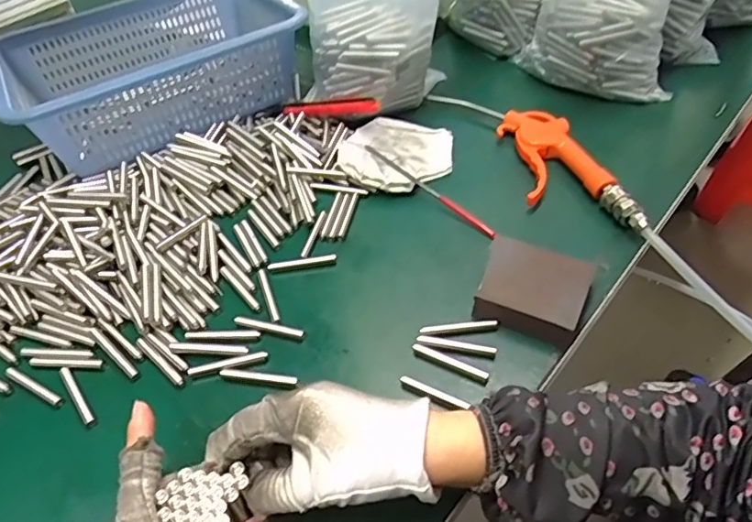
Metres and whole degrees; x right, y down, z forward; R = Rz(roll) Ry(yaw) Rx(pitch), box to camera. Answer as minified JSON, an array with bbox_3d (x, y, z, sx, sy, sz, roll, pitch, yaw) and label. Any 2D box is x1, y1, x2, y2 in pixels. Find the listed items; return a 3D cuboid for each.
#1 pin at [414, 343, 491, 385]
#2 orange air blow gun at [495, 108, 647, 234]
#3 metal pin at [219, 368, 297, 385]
[{"bbox_3d":[0.053,0.072,0.399,0.057,0.005,0.008,24,56,21],"label":"pin"},{"bbox_3d":[0.168,-0.086,0.525,0.075,0.035,0.181,-9,48,-9],"label":"orange air blow gun"},{"bbox_3d":[-0.086,0.084,0.403,0.058,0.006,0.006,7,52,9],"label":"metal pin"}]

